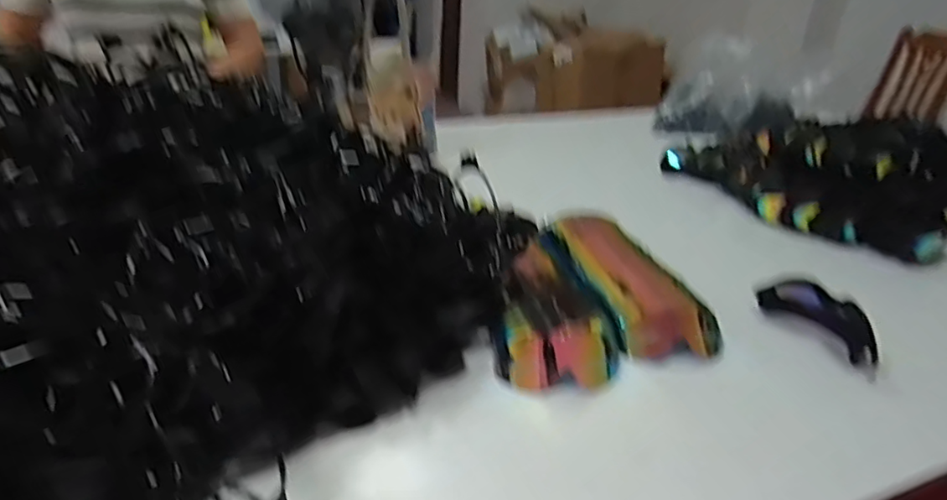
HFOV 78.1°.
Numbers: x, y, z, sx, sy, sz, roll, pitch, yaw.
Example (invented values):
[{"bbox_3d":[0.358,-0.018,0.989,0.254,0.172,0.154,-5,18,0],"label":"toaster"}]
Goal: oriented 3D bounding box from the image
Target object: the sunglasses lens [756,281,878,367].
[{"bbox_3d":[0.395,0.077,0.666,0.030,0.062,0.148,-7,30,-21],"label":"sunglasses lens"}]

